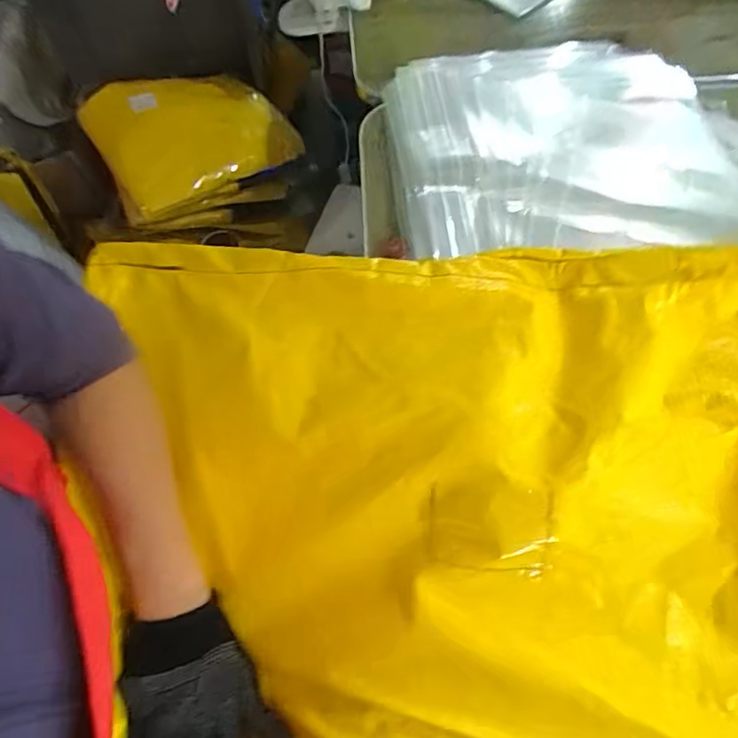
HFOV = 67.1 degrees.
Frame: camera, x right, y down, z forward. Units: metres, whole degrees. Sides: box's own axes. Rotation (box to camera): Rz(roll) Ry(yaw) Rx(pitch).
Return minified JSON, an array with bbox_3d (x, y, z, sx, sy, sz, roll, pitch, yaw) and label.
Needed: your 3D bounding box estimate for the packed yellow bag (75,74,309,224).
[{"bbox_3d":[-0.271,-0.364,0.862,0.296,0.115,0.177,-23,65,-9],"label":"packed yellow bag"}]

